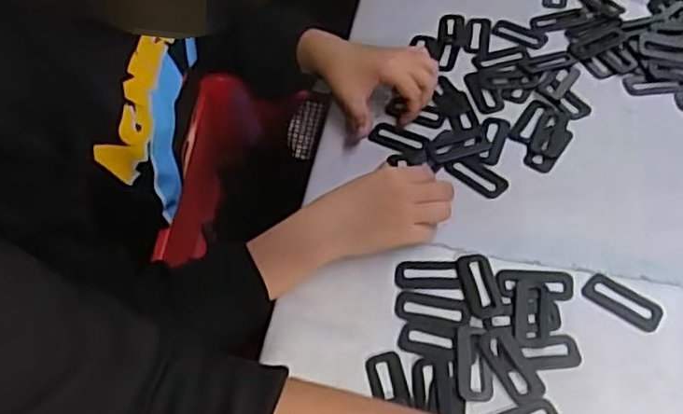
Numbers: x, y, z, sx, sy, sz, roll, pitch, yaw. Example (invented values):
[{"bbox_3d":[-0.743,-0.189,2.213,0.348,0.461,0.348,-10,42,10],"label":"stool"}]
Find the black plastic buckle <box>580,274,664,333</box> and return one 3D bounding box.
[{"bbox_3d":[0.218,0.073,0.542,0.060,0.004,0.027,30,60,26],"label":"black plastic buckle"}]

